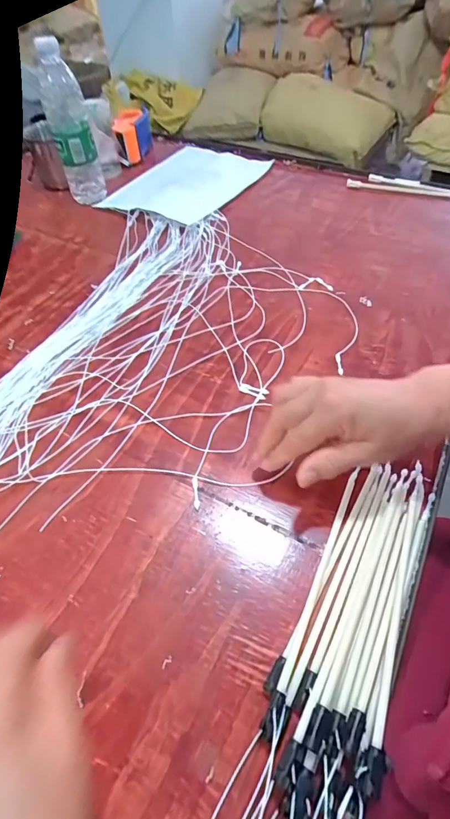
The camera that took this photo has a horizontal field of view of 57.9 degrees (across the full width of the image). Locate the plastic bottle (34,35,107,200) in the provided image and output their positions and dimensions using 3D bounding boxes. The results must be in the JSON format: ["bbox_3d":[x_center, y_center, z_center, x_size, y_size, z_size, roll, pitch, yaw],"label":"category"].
[{"bbox_3d":[-0.247,-0.430,0.656,0.074,0.176,0.052,-15,53,-9],"label":"plastic bottle"}]

